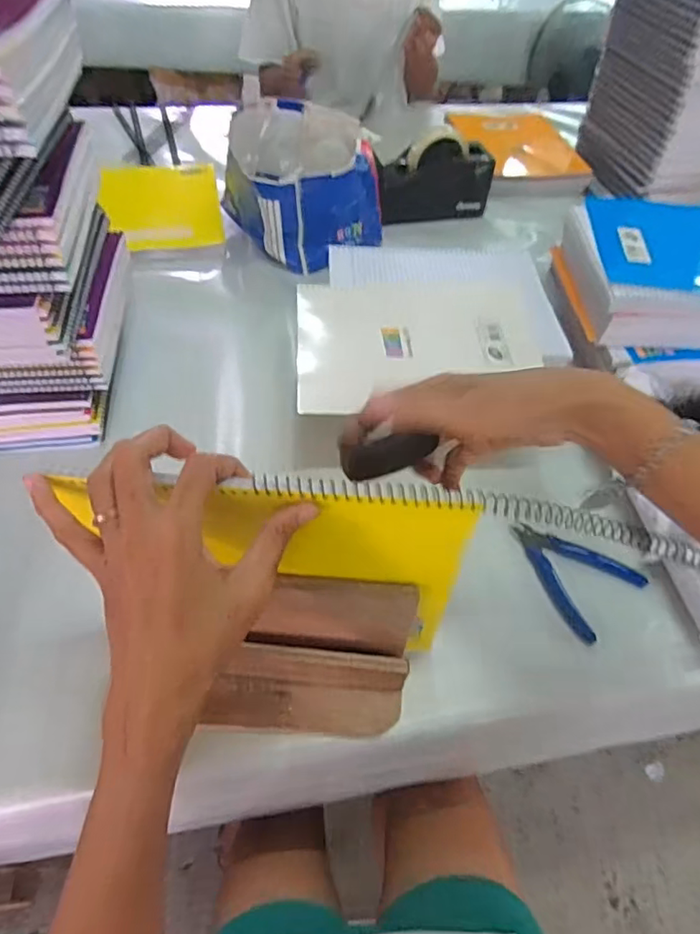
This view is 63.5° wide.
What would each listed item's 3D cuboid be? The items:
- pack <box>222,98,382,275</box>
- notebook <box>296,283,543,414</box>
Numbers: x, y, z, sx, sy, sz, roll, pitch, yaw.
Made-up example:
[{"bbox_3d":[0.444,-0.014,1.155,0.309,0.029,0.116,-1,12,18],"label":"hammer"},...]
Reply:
[{"bbox_3d":[-0.067,-0.411,0.825,0.207,0.136,0.231,-18,55,-17],"label":"pack"},{"bbox_3d":[0.071,-0.137,0.607,0.252,0.008,0.195,-2,55,0],"label":"notebook"}]

